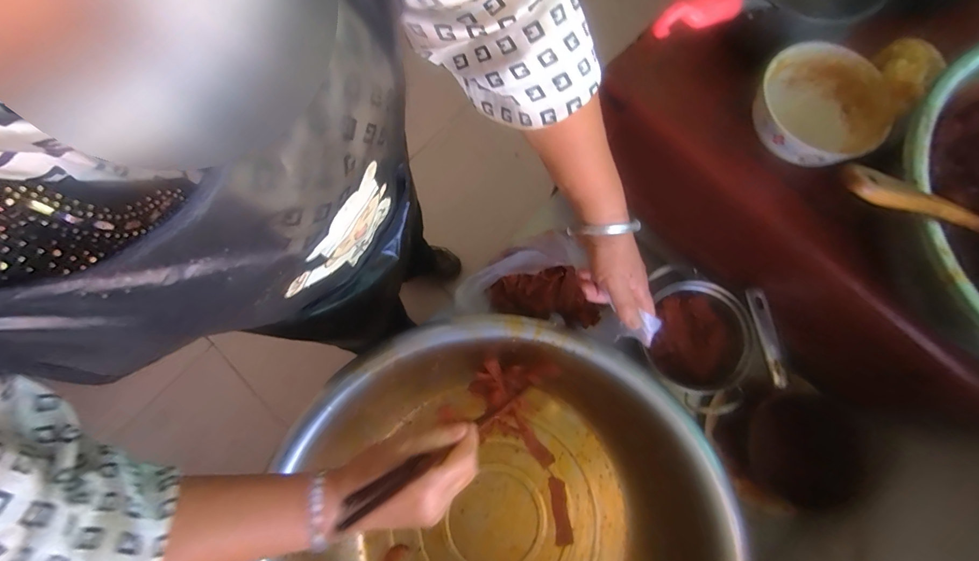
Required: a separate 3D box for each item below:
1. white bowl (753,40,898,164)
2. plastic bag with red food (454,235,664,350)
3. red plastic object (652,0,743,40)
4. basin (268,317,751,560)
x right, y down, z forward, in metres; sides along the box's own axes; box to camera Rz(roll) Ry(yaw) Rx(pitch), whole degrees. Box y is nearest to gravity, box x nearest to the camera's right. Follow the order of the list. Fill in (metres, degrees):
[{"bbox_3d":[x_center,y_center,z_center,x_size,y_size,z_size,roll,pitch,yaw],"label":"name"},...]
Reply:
[{"bbox_3d":[0.346,-0.179,0.465,0.127,0.076,0.119,0,79,0],"label":"white bowl"},{"bbox_3d":[0.074,0.001,0.585,0.224,0.225,0.138,12,79,2],"label":"plastic bag with red food"},{"bbox_3d":[0.186,-0.230,0.366,0.112,0.035,0.021,-22,79,-21],"label":"red plastic object"},{"bbox_3d":[0.004,0.331,0.547,0.507,0.178,0.533,0,79,0],"label":"basin"}]

